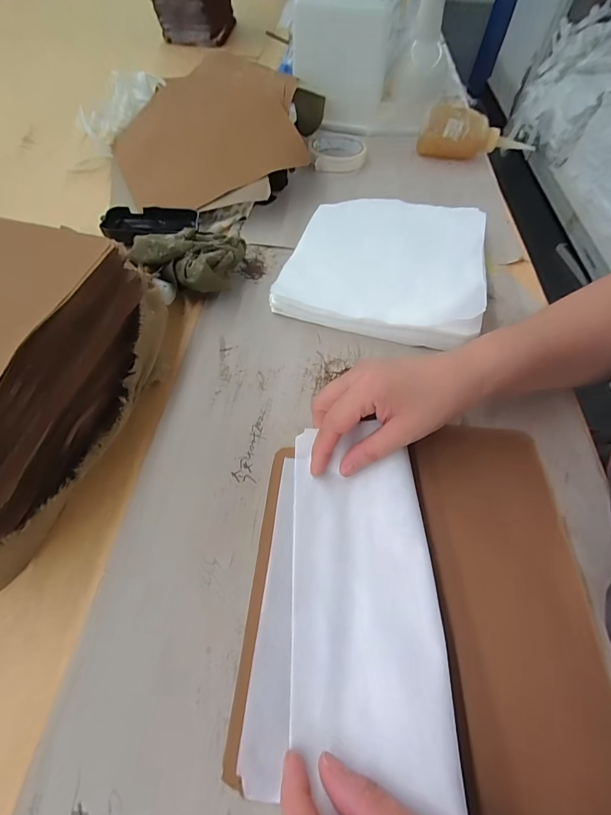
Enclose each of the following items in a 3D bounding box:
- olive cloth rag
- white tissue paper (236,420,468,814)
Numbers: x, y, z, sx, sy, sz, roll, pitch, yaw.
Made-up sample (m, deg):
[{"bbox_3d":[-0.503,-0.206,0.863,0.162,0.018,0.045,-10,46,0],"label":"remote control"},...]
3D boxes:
[{"bbox_3d":[-0.122,-0.160,0.399,0.098,0.054,0.087,12,57,6],"label":"olive cloth rag"},{"bbox_3d":[0.030,0.112,0.243,0.110,0.030,0.208,6,57,2],"label":"white tissue paper"}]

